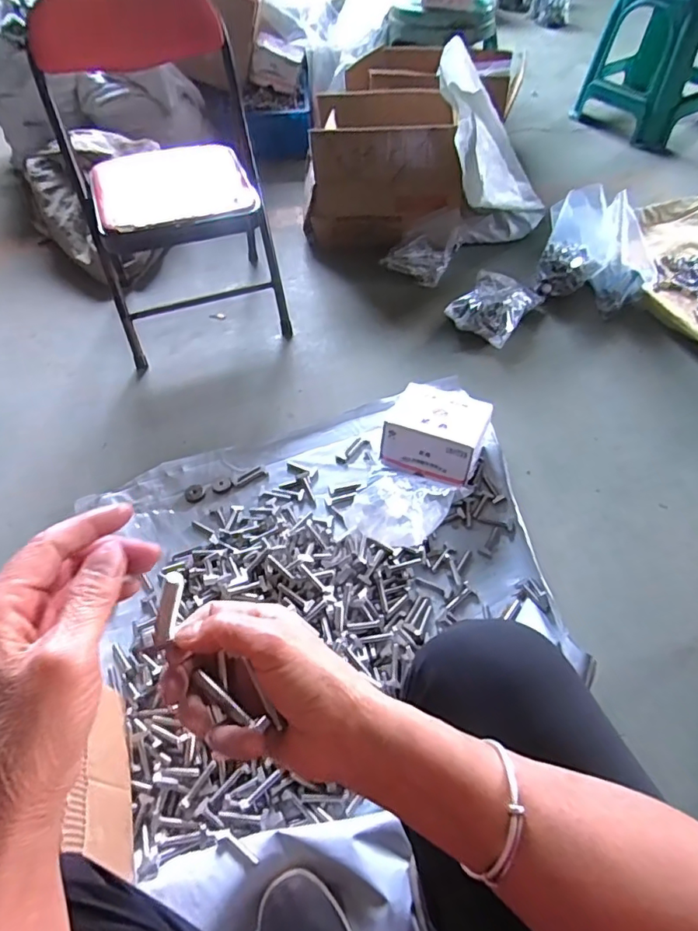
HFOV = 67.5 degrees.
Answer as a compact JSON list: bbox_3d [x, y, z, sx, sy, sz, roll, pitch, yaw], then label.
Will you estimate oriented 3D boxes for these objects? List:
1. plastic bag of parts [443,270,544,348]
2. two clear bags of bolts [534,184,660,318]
[{"bbox_3d":[0.301,-0.340,1.097,0.151,0.068,0.204,30,61,21],"label":"plastic bag of parts"},{"bbox_3d":[0.508,-0.434,1.063,0.232,0.167,0.122,28,60,20],"label":"two clear bags of bolts"}]

